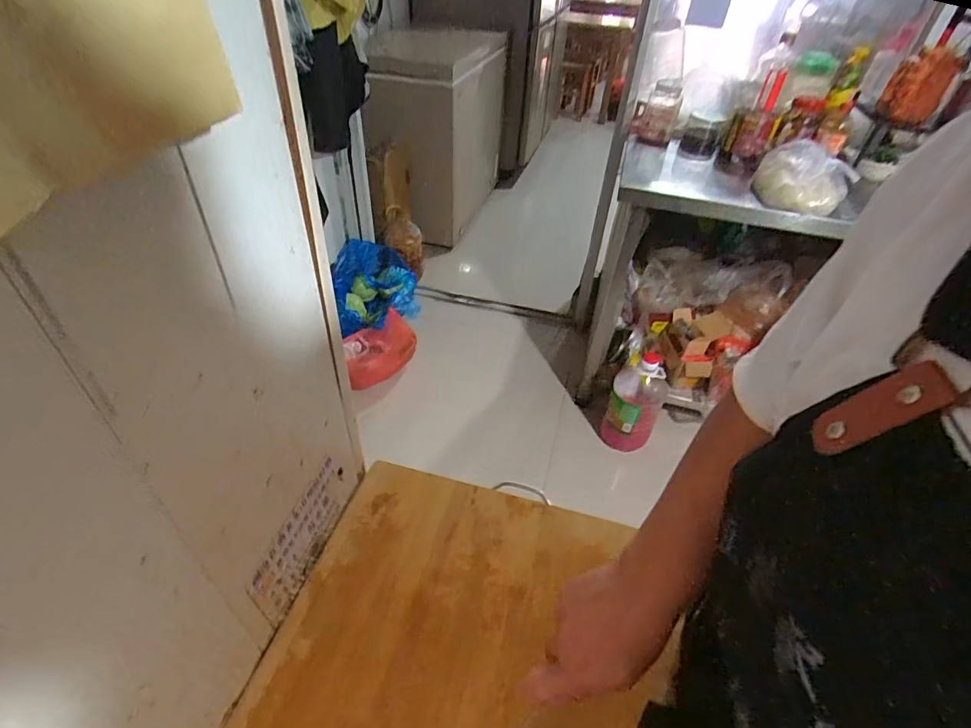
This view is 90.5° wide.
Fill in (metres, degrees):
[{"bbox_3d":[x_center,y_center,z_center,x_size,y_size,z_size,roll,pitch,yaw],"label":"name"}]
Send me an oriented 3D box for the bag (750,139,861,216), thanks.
[{"bbox_3d":[0.728,-0.434,1.098,0.191,0.094,0.242,25,46,21],"label":"bag"}]

